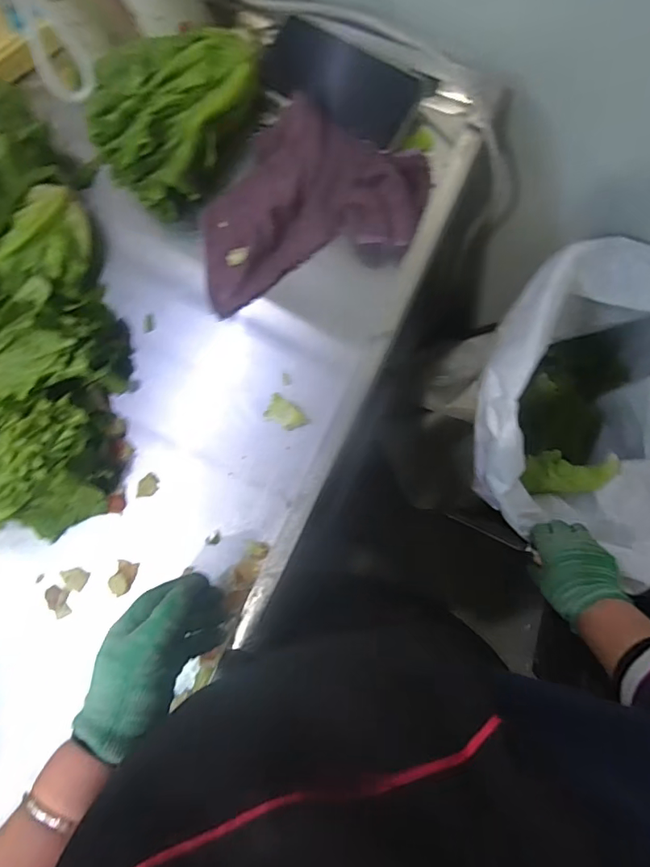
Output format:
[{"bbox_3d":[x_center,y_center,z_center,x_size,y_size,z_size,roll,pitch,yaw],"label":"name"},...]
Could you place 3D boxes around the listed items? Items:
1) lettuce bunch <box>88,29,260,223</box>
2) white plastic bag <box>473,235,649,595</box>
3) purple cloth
[{"bbox_3d":[-0.143,-0.299,0.453,0.107,0.066,0.162,29,89,8],"label":"lettuce bunch"},{"bbox_3d":[0.357,-0.037,0.708,0.273,0.298,0.385,22,88,8],"label":"white plastic bag"},{"bbox_3d":[-0.016,-0.218,0.453,0.231,0.058,0.156,-13,84,5],"label":"purple cloth"}]

